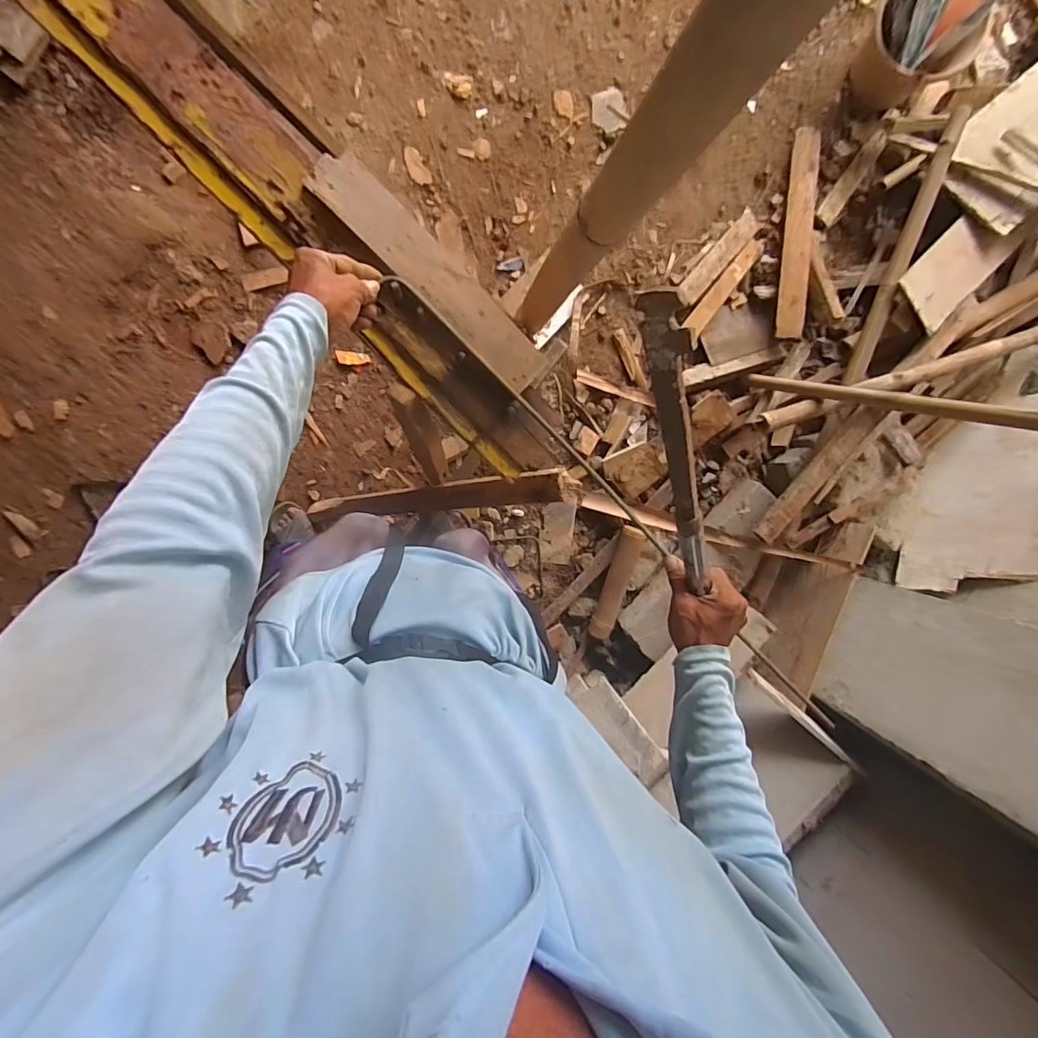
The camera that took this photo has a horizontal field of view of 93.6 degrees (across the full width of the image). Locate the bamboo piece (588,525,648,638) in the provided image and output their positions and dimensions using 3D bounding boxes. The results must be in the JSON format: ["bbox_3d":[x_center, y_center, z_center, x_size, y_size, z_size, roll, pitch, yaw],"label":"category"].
[{"bbox_3d":[0.292,0.199,1.449,0.075,0.059,0.359,15,95,-10],"label":"bamboo piece"}]

